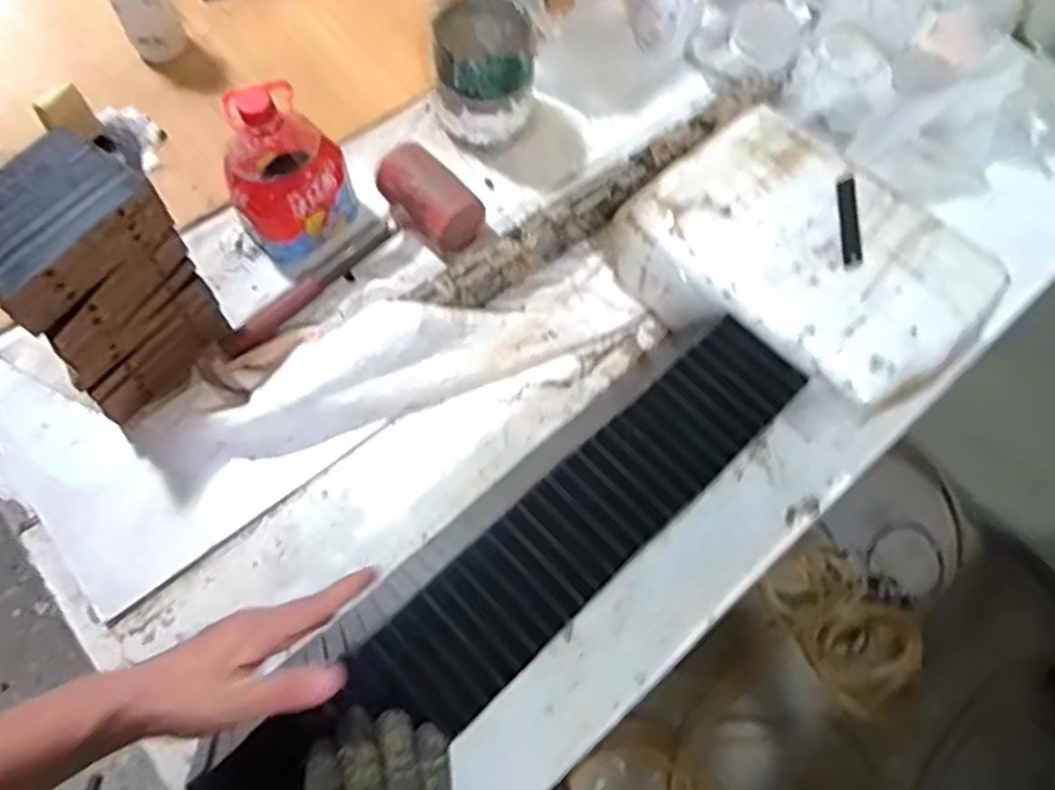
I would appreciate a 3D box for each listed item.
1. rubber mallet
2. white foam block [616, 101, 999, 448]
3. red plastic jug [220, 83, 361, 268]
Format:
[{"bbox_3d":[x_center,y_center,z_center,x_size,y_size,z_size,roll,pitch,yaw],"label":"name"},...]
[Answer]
[{"bbox_3d":[-0.161,-0.119,0.662,0.108,0.062,0.265,35,69,11],"label":"rubber mallet"},{"bbox_3d":[0.245,-0.106,0.648,0.205,0.117,0.283,-40,74,-18],"label":"white foam block"},{"bbox_3d":[-0.231,-0.212,0.652,0.093,0.149,0.102,43,71,14],"label":"red plastic jug"}]

